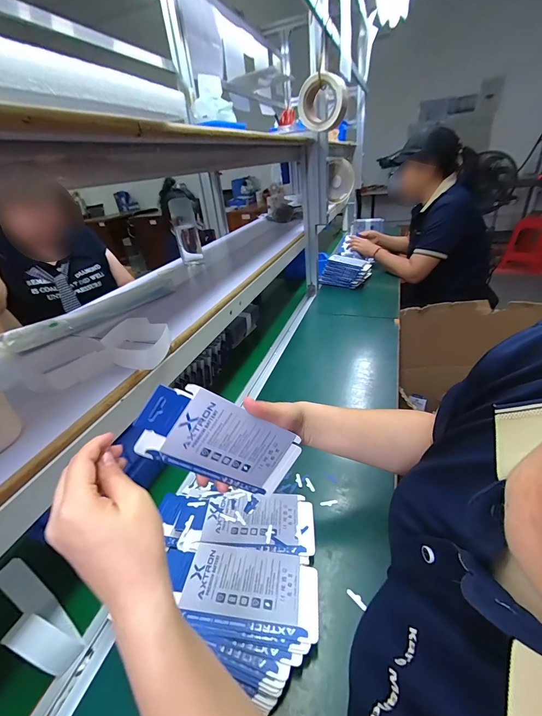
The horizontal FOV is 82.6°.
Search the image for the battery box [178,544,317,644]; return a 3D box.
[{"bbox_3d":[-0.023,0.273,0.370,0.155,0.004,0.088,5,25,6],"label":"battery box"}]

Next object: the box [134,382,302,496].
[{"bbox_3d":[-0.049,0.093,0.338,0.086,0.186,0.004,-57,27,4],"label":"box"}]

